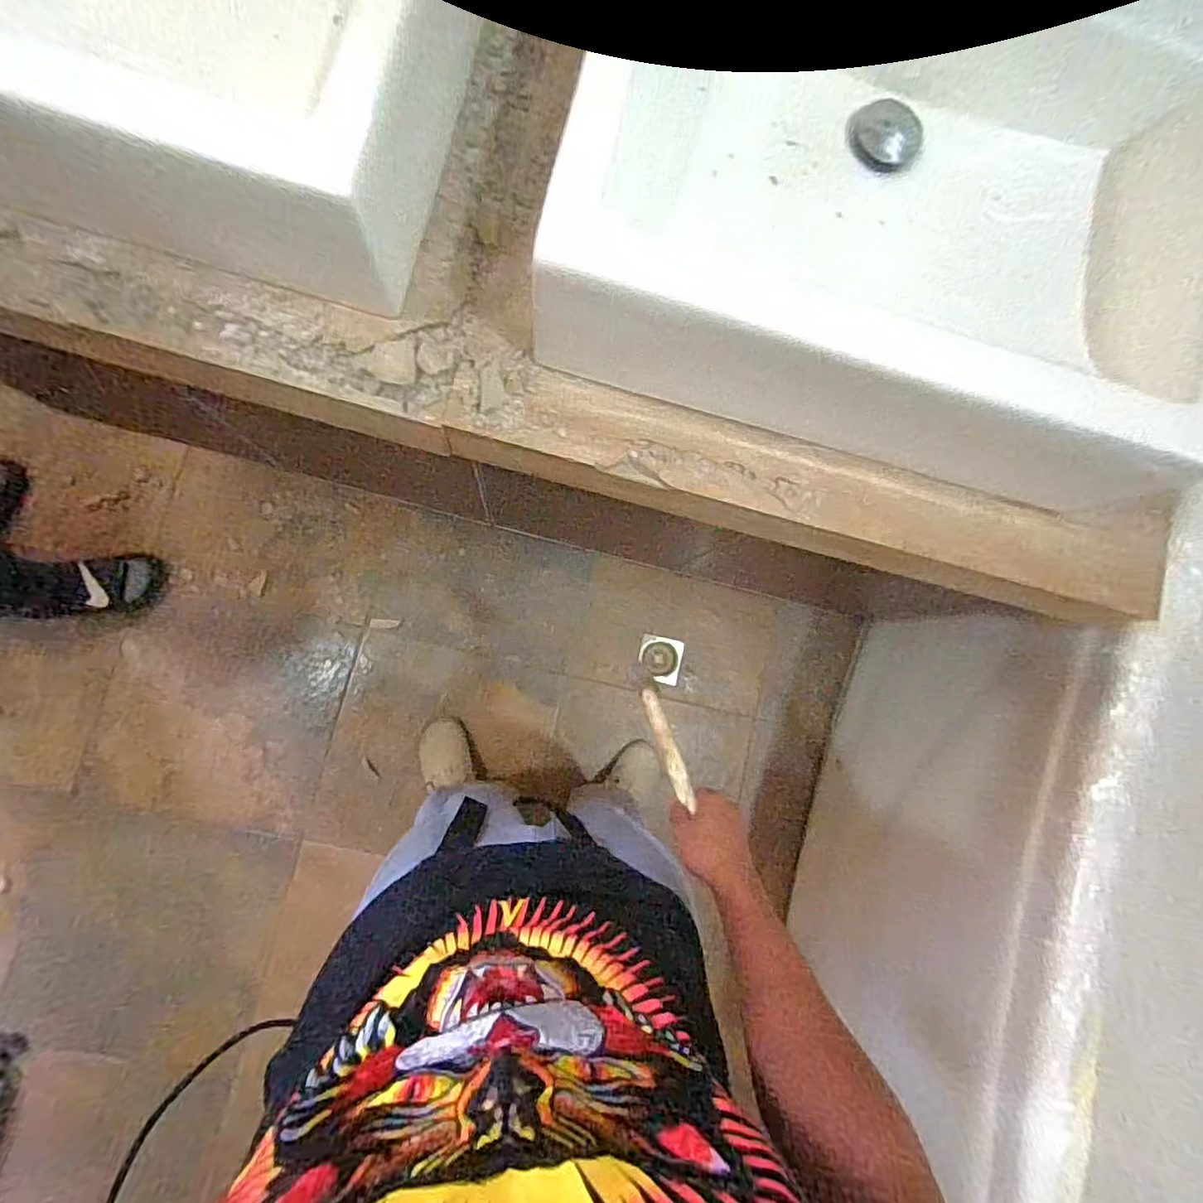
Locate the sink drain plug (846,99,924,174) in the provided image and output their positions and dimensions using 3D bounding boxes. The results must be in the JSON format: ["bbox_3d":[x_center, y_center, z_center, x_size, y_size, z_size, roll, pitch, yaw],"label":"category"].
[{"bbox_3d":[0.281,-0.460,0.572,0.073,0.004,0.069,1,85,-8],"label":"sink drain plug"}]

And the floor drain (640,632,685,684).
[{"bbox_3d":[0.136,0.134,1.331,0.098,0.011,0.102,11,88,-6],"label":"floor drain"}]

